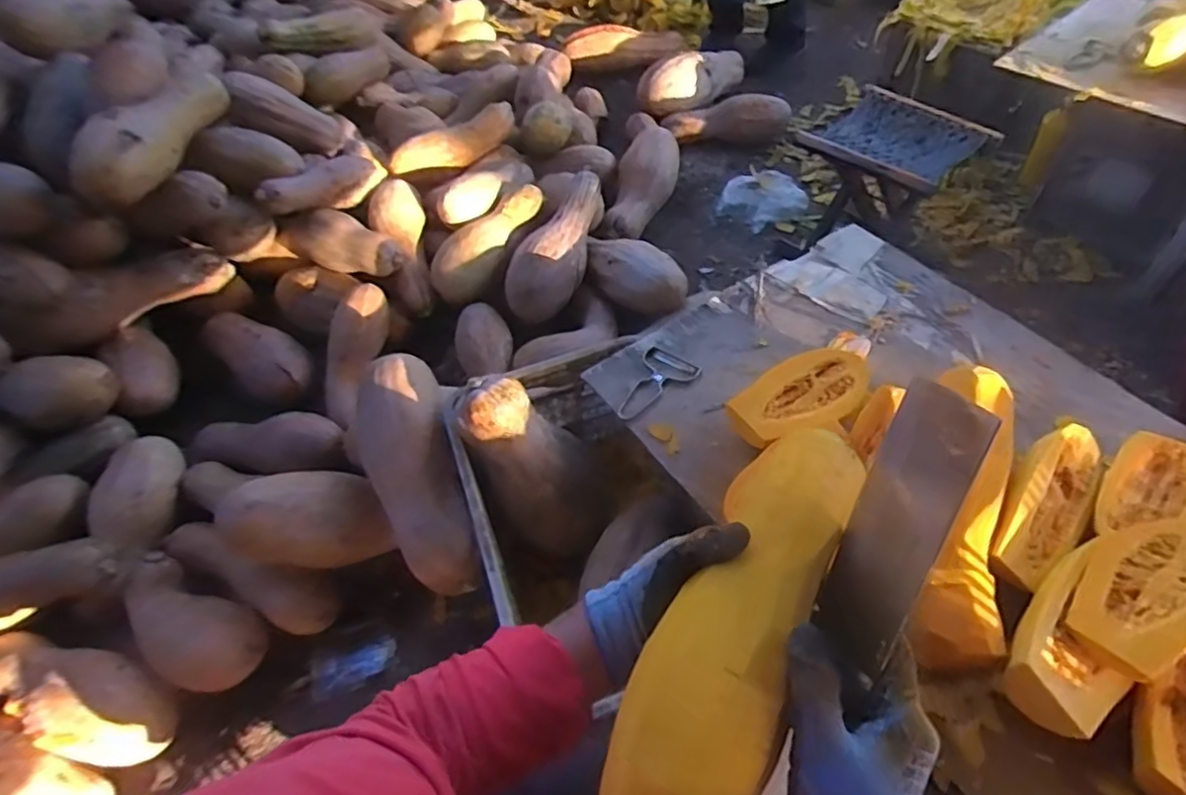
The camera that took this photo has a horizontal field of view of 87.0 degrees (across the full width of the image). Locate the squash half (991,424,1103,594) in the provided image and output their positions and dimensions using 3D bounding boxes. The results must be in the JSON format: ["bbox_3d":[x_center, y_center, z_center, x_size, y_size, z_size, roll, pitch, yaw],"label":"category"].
[{"bbox_3d":[0.530,0.123,0.756,0.223,0.058,0.101,-45,99,-22],"label":"squash half"}]

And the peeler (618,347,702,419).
[{"bbox_3d":[0.089,-0.019,0.947,0.093,0.010,0.141,29,61,24],"label":"peeler"}]

